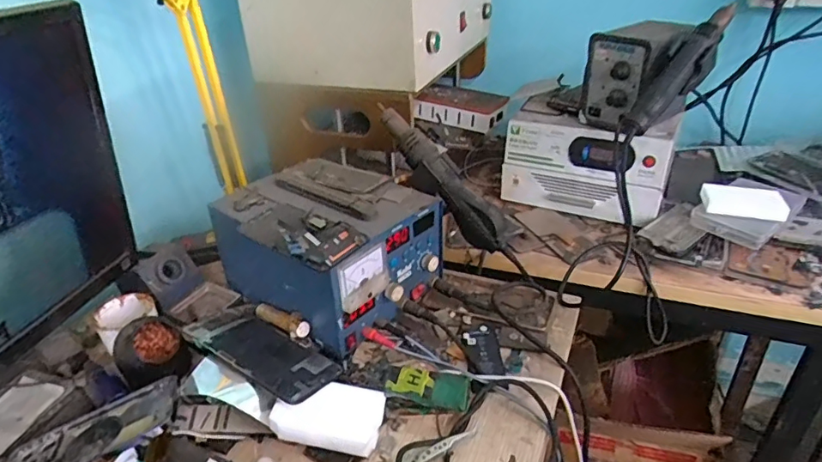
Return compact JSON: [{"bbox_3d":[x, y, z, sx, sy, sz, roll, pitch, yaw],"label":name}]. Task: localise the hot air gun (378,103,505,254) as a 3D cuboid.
[{"bbox_3d":[0.037,-0.069,0.646,0.044,0.065,0.228,-29,75,-36],"label":"hot air gun"}]

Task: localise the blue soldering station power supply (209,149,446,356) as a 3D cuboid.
[{"bbox_3d":[-0.100,0.015,0.639,0.221,0.148,0.198,23,40,37],"label":"blue soldering station power supply"}]

